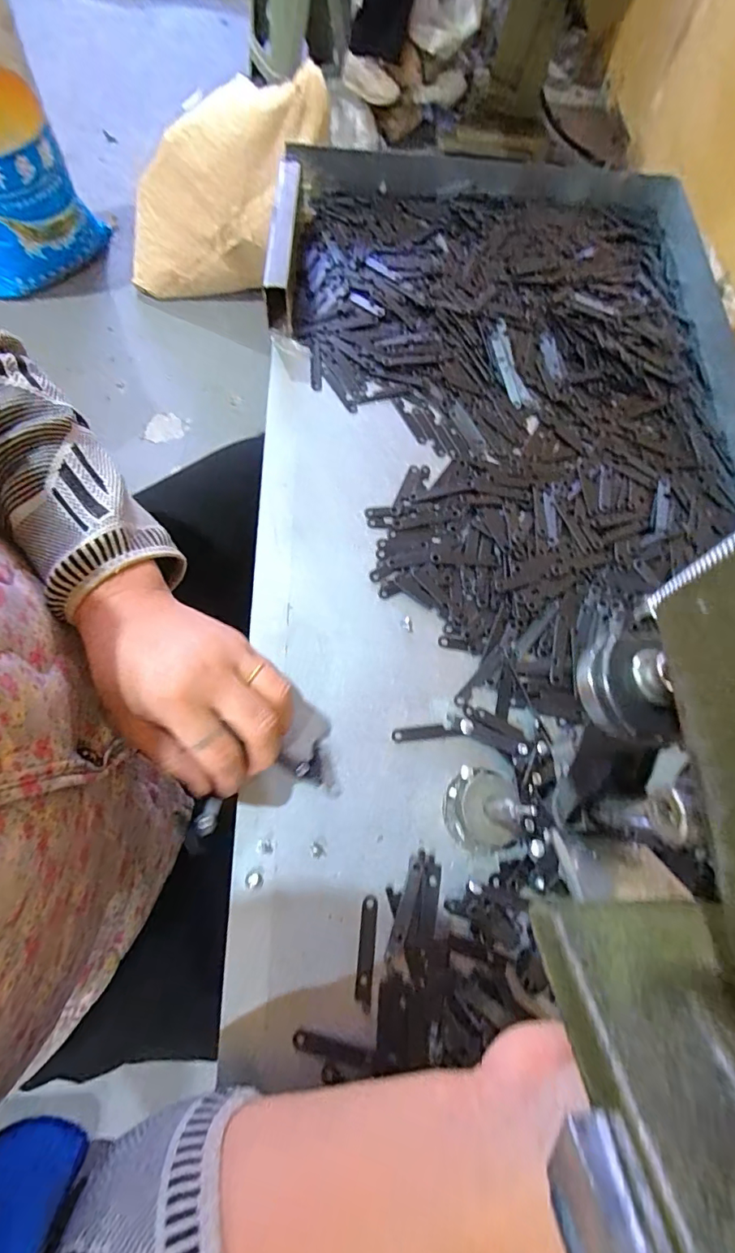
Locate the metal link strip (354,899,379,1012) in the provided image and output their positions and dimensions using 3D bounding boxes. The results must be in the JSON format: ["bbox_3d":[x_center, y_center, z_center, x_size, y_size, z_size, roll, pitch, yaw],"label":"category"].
[{"bbox_3d":[0.000,0.181,0.272,0.009,0.004,0.054,6,69,0],"label":"metal link strip"}]

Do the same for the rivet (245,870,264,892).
[{"bbox_3d":[-0.065,0.145,0.280,0.010,0.004,0.010,1,70,-2],"label":"rivet"}]

